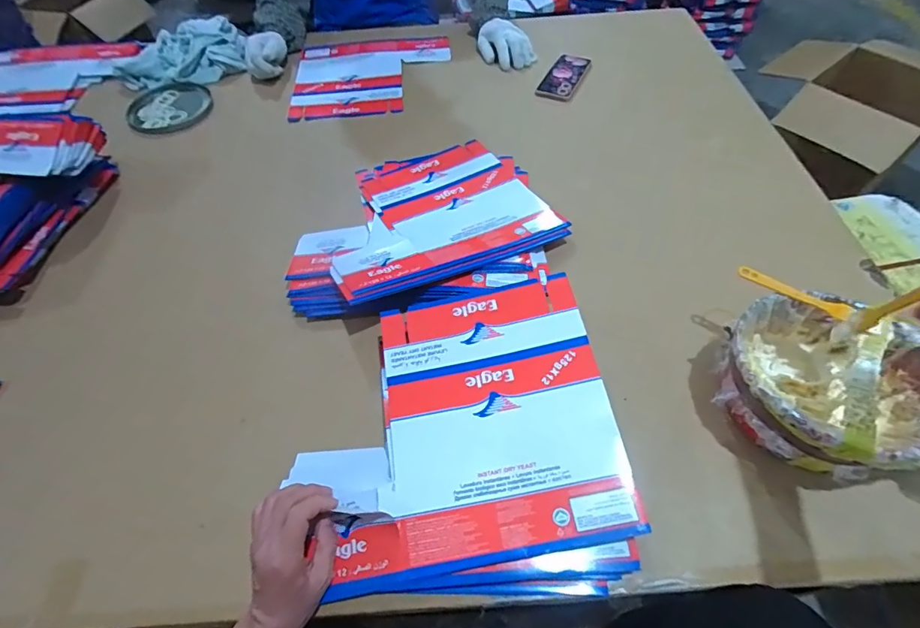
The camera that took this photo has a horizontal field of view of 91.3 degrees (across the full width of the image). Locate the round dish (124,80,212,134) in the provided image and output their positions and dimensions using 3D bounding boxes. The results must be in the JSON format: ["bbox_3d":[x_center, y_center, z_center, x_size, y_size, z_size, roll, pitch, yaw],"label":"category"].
[{"bbox_3d":[-0.619,-0.440,0.949,0.158,0.037,0.157,0,56,1],"label":"round dish"}]

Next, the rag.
[{"bbox_3d":[-0.620,-0.581,1.002,0.242,0.070,0.193,7,56,6],"label":"rag"}]

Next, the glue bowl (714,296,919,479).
[{"bbox_3d":[0.387,0.077,0.488,0.186,0.104,0.171,0,56,1],"label":"glue bowl"}]

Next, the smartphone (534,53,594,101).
[{"bbox_3d":[0.220,-0.497,0.944,0.075,0.009,0.142,26,69,11],"label":"smartphone"}]

